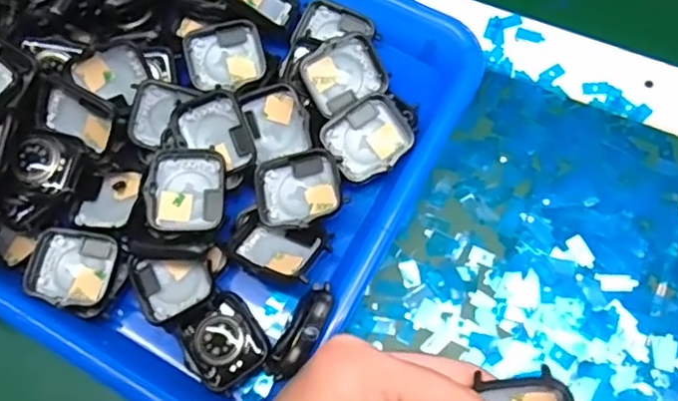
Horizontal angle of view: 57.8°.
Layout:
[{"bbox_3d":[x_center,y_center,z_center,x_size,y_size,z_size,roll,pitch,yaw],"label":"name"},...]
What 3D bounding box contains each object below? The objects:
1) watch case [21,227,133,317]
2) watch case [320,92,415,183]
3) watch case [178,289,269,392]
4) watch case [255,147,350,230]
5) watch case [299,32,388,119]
[{"bbox_3d":[-0.132,0.035,0.312,0.046,0.007,0.040,19,74,10],"label":"watch case"},{"bbox_3d":[0.016,-0.032,0.328,0.044,0.015,0.038,-38,73,-9],"label":"watch case"},{"bbox_3d":[-0.057,0.069,0.301,0.038,0.011,0.040,-40,73,-9],"label":"watch case"},{"bbox_3d":[-0.020,-0.005,0.315,0.043,0.013,0.038,-12,71,0],"label":"watch case"},{"bbox_3d":[0.002,-0.069,0.333,0.042,0.010,0.036,-25,101,-5],"label":"watch case"}]

